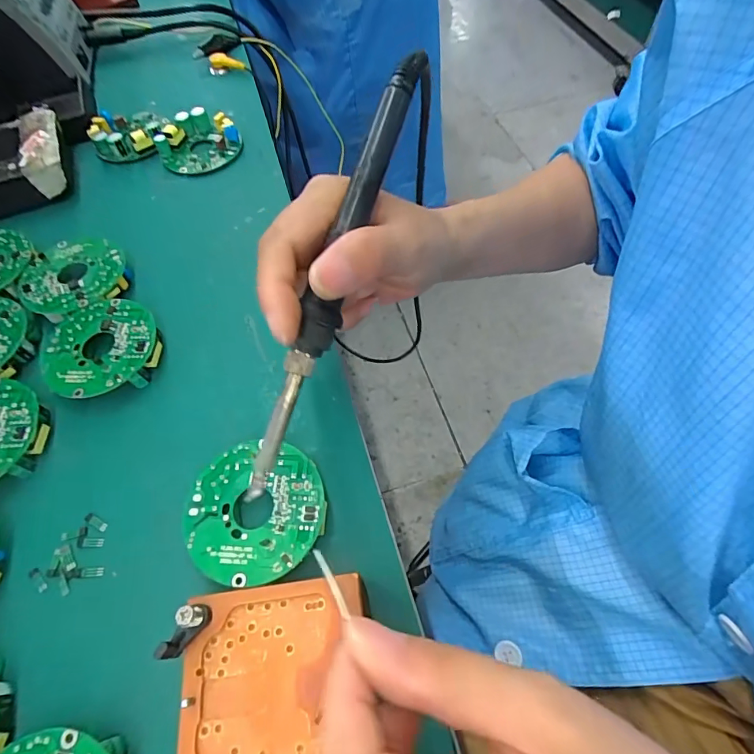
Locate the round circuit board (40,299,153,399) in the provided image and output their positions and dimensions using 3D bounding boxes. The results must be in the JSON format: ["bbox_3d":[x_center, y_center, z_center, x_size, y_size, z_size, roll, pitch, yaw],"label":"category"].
[{"bbox_3d":[-0.161,-0.016,0.261,0.063,0.013,0.063,-2,59,3],"label":"round circuit board"}]

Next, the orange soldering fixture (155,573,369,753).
[{"bbox_3d":[-0.039,0.117,0.169,0.070,0.015,0.070,-8,59,-1],"label":"orange soldering fixture"}]

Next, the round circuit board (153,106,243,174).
[{"bbox_3d":[-0.144,-0.190,0.364,0.060,0.020,0.055,-2,59,3],"label":"round circuit board"}]

